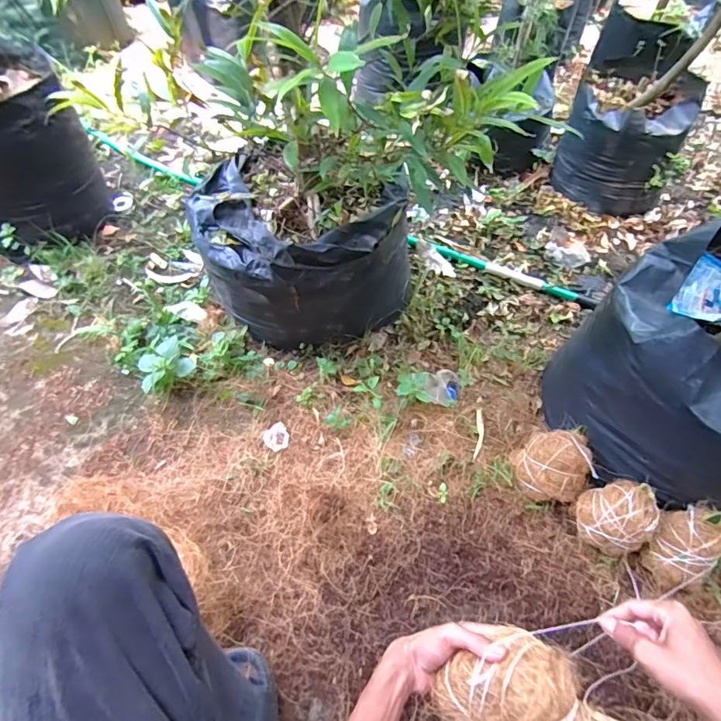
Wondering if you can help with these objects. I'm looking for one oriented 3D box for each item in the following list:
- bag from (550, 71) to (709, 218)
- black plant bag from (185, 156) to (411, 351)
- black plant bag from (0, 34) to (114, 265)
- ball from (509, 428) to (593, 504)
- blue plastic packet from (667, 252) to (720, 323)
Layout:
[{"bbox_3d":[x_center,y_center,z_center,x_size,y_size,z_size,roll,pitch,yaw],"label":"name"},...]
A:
[{"bbox_3d":[0.625,-0.525,1.109,0.253,0.233,0.277,16,55,12],"label":"bag"},{"bbox_3d":[-0.106,-0.201,0.839,0.326,0.261,0.327,-34,60,-22],"label":"black plant bag"},{"bbox_3d":[-0.718,-0.410,0.942,0.298,0.284,0.284,-34,60,-22],"label":"black plant bag"},{"bbox_3d":[0.280,0.157,0.663,0.087,0.083,0.085,0,54,0],"label":"ball"},{"bbox_3d":[0.491,-0.090,0.635,0.083,0.042,0.123,34,61,23],"label":"blue plastic packet"}]

